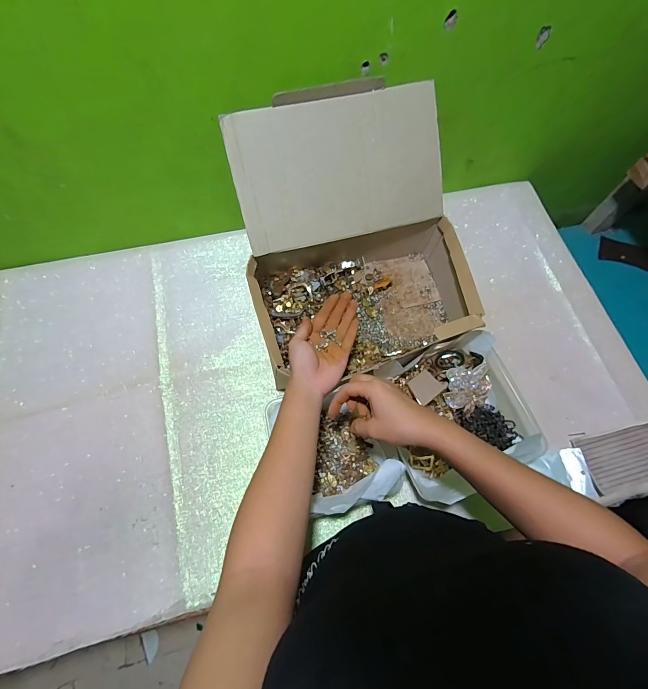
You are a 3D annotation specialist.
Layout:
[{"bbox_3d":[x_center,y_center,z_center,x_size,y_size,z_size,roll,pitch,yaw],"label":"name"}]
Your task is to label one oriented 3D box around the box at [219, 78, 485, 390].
[{"bbox_3d":[0.046,-0.153,0.547,0.319,0.233,0.341,-9,68,-5],"label":"box"}]

